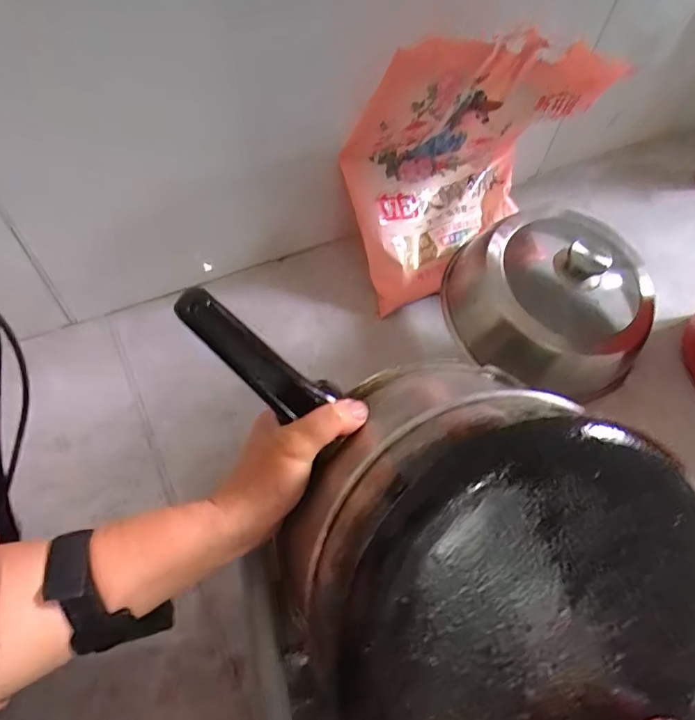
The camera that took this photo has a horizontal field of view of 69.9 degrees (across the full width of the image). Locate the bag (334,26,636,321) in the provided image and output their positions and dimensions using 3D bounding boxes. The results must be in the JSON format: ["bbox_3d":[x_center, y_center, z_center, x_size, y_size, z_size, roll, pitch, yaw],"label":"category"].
[{"bbox_3d":[0.144,-0.254,0.635,0.253,0.285,0.174,-17,60,-16],"label":"bag"}]

